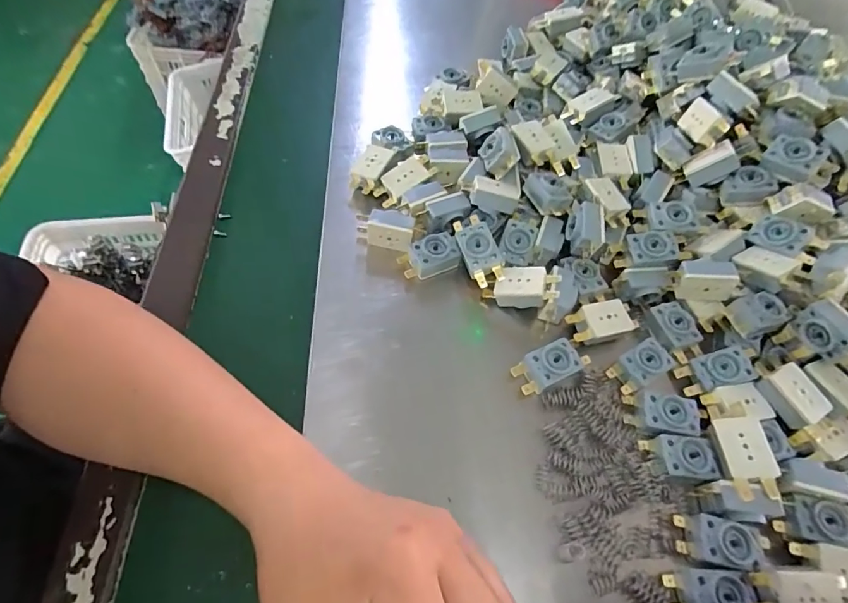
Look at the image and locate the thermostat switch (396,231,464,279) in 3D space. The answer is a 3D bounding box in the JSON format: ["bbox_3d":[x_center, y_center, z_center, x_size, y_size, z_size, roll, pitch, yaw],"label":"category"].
[{"bbox_3d":[0.004,-0.036,0.376,0.047,0.023,0.025,-17,61,-15],"label":"thermostat switch"}]

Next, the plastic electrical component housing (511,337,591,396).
[{"bbox_3d":[0.093,0.045,0.332,0.056,0.014,0.026,-21,62,-17],"label":"plastic electrical component housing"}]

